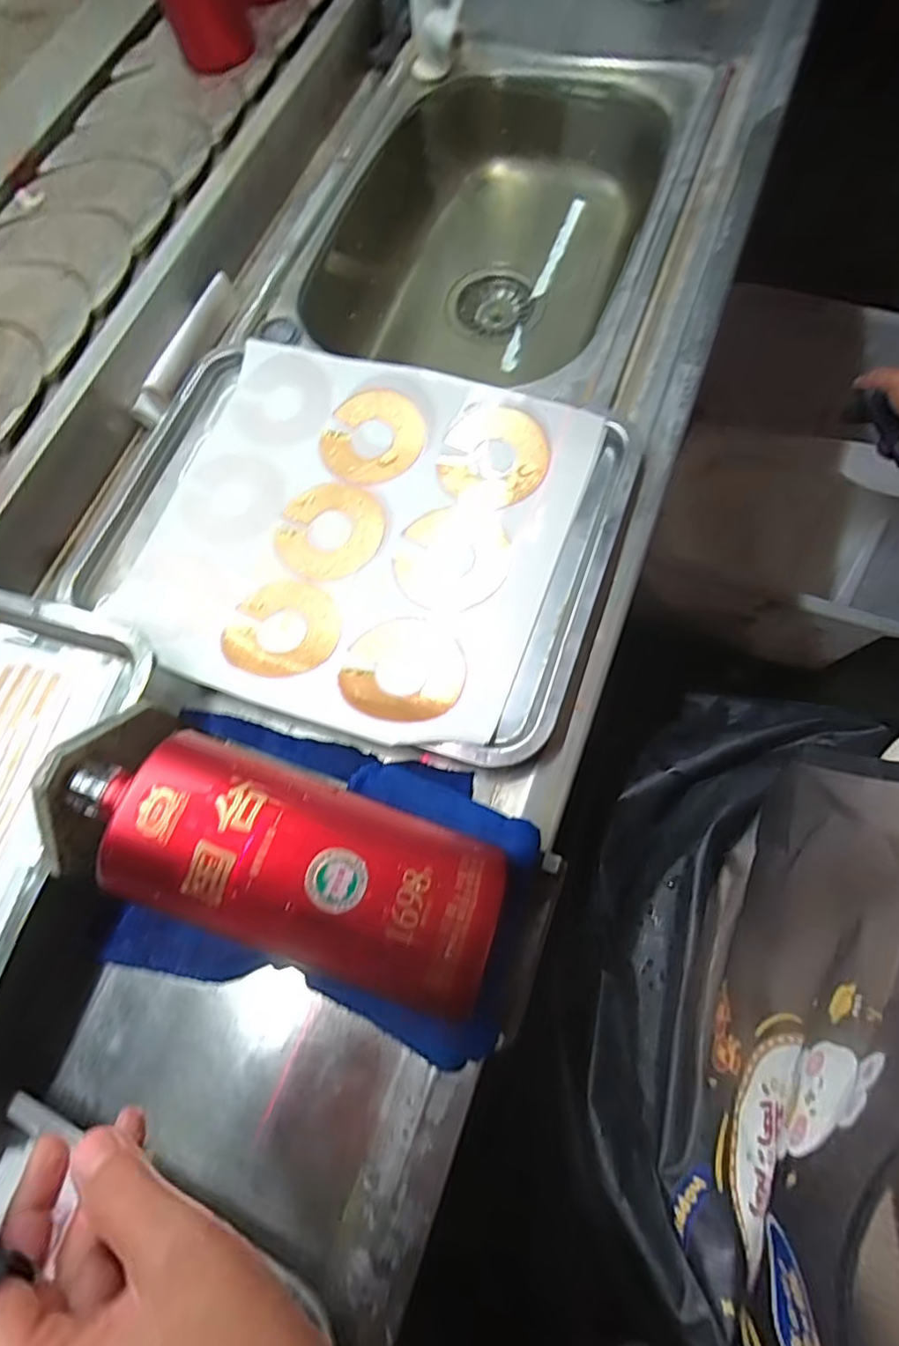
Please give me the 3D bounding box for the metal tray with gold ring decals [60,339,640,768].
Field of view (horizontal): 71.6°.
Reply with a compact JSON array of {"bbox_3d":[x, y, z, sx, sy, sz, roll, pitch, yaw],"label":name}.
[{"bbox_3d":[-0.082,-0.109,0.461,0.383,0.043,0.282,20,72,9],"label":"metal tray with gold ring decals"}]

